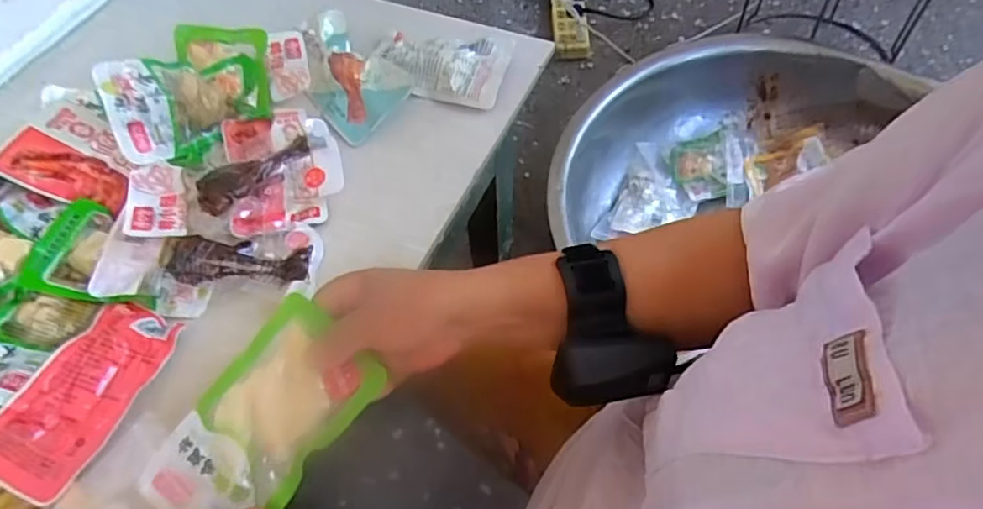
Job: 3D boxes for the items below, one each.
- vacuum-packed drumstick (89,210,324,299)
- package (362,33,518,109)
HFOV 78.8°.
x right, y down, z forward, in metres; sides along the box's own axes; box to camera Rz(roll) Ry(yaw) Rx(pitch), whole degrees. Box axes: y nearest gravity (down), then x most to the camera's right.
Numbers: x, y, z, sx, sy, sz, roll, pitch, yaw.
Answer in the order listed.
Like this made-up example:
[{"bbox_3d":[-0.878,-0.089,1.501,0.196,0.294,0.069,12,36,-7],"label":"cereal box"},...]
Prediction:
[{"bbox_3d":[-0.211,0.000,0.445,0.156,0.025,0.058,-3,57,2],"label":"vacuum-packed drumstick"},{"bbox_3d":[-0.050,-0.177,0.560,0.126,0.025,0.079,7,58,9],"label":"package"}]

